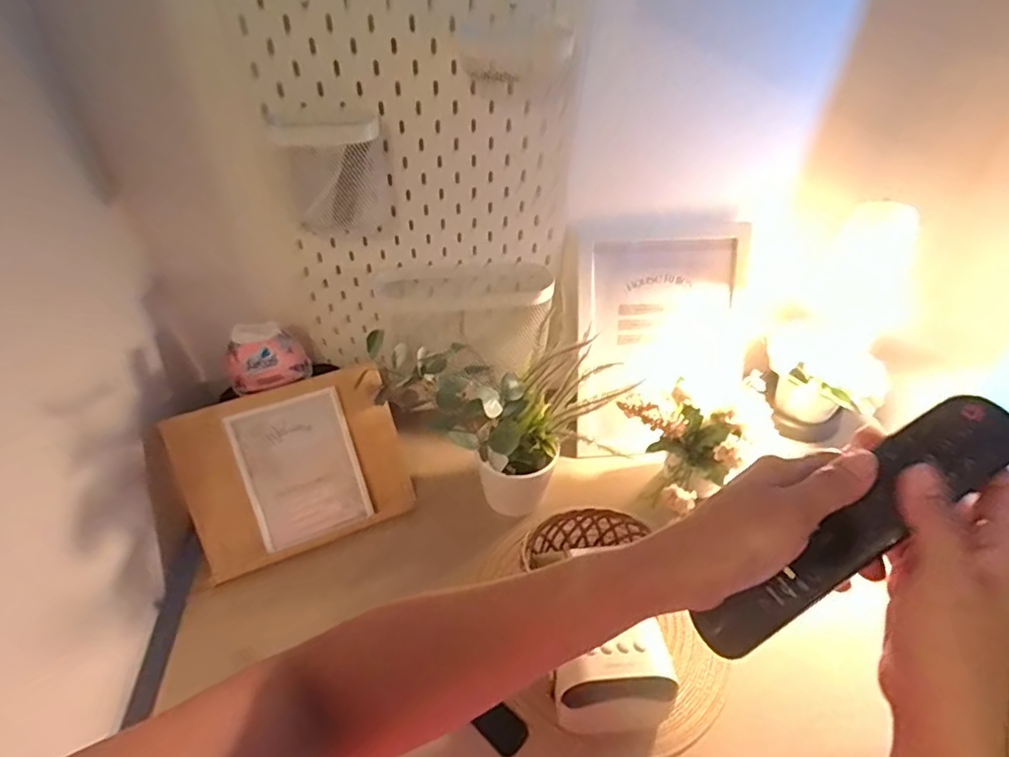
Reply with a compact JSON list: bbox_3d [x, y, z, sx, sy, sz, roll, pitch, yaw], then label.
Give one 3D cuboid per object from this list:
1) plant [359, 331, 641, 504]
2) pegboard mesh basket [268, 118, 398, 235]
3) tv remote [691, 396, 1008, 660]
[{"bbox_3d":[-0.072,0.034,0.695,0.194,0.164,0.088,21,45,22],"label":"plant"},{"bbox_3d":[-0.179,-0.212,0.610,0.118,0.134,0.053,-12,43,-14],"label":"pegboard mesh basket"},{"bbox_3d":[0.175,0.082,0.287,0.184,0.015,0.037,-49,47,13],"label":"tv remote"}]

